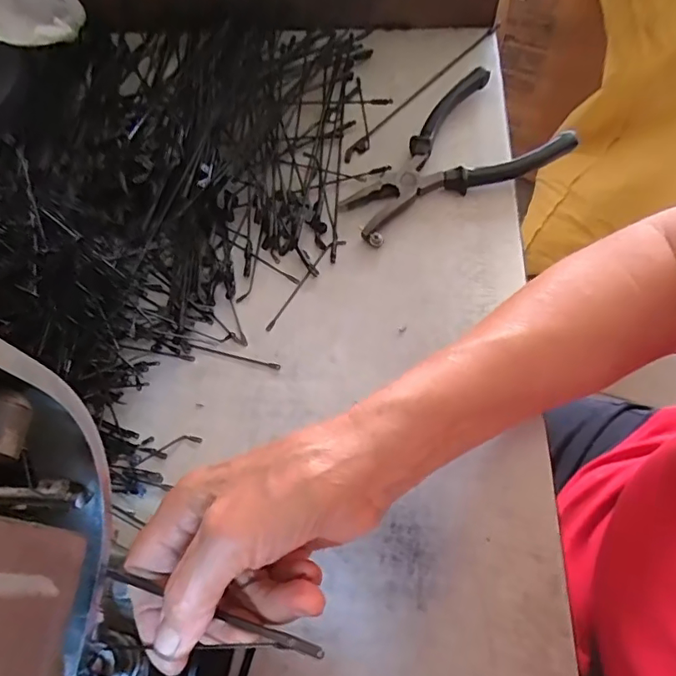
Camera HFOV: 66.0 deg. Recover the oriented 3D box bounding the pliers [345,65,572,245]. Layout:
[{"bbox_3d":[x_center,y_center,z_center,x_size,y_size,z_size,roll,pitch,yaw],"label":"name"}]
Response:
[{"bbox_3d":[0.077,-0.136,0.391,0.170,0.025,0.105,-32,67,-14],"label":"pliers"}]

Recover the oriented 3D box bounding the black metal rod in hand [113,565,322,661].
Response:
[{"bbox_3d":[-0.052,0.112,0.214,0.097,0.005,0.004,14,64,12],"label":"black metal rod in hand"}]

